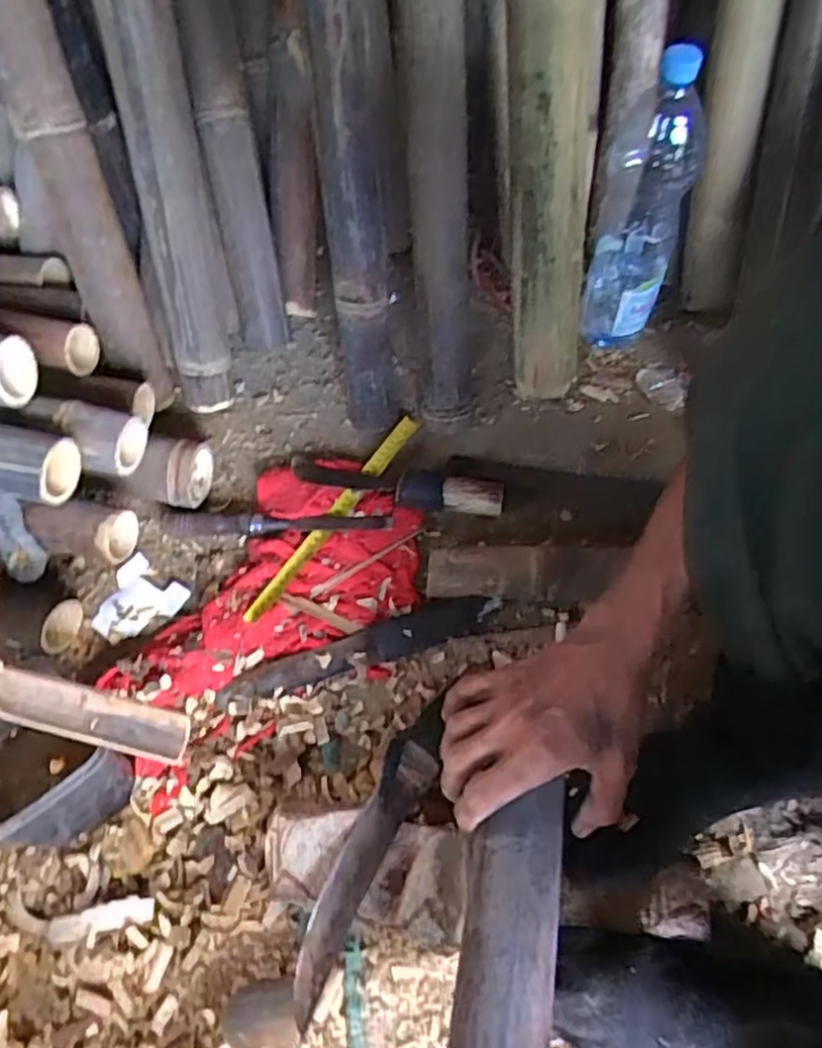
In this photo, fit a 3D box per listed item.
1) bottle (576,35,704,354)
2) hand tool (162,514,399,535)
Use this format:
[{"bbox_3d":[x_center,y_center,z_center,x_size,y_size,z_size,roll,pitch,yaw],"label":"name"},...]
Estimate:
[{"bbox_3d":[0.252,-0.336,0.770,0.083,0.319,0.089,7,57,7],"label":"bottle"},{"bbox_3d":[-0.144,-0.001,0.748,0.243,0.019,0.021,1,57,3],"label":"hand tool"}]

